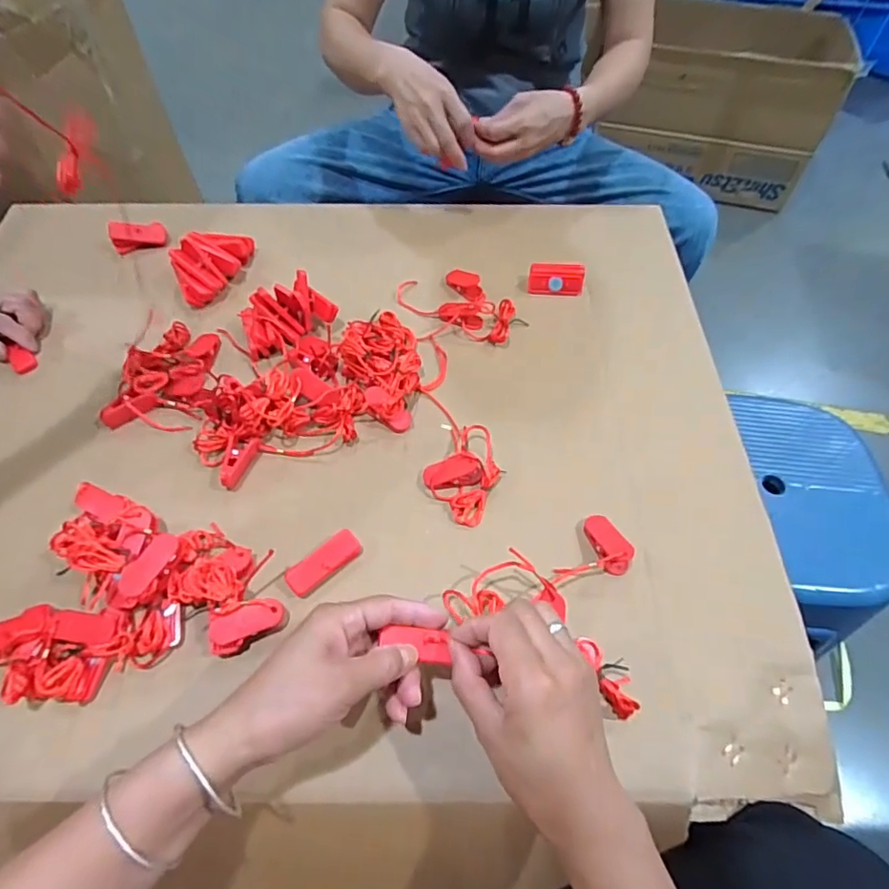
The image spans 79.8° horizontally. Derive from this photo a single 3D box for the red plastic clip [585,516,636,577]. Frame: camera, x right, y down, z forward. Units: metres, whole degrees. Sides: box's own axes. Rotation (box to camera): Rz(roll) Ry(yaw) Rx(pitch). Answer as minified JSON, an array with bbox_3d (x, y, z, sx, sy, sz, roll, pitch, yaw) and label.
[{"bbox_3d":[0.130,0.078,0.420,0.024,0.020,0.046,-29,44,4],"label":"red plastic clip"}]

